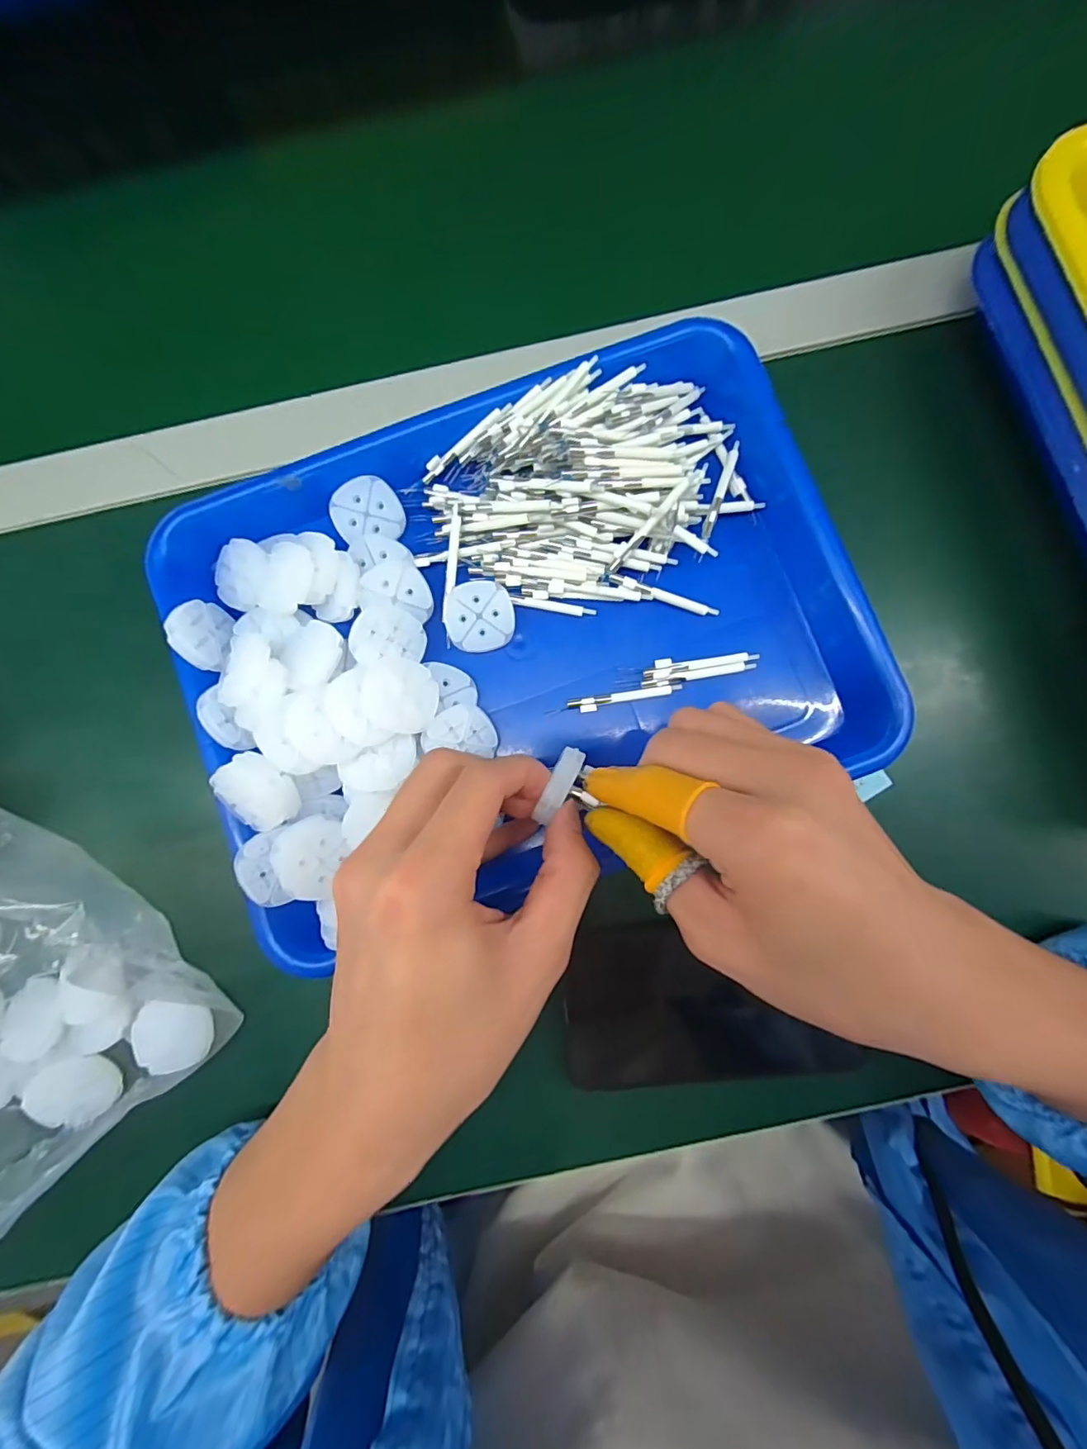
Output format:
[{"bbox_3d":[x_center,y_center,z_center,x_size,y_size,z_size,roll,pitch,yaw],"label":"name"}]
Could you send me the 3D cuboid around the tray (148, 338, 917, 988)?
[{"bbox_3d":[-0.010,-0.051,0.254,0.316,0.049,0.240,-21,84,0],"label":"tray"}]

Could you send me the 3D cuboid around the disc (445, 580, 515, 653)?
[{"bbox_3d":[-0.033,-0.056,0.265,0.034,0.004,0.035,0,85,2],"label":"disc"}]

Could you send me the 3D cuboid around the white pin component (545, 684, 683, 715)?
[{"bbox_3d":[0.037,-0.013,0.266,0.070,0.004,0.007,-9,84,1],"label":"white pin component"}]

